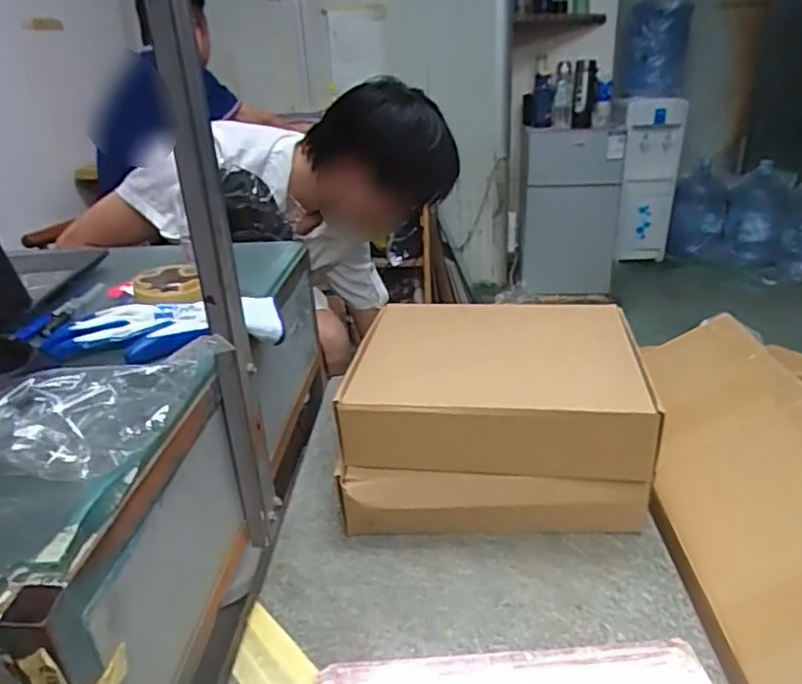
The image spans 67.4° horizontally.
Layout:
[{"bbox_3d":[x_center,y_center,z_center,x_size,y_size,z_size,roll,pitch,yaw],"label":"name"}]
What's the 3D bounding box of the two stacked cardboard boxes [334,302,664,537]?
[{"bbox_3d":[0.103,0.080,0.742,0.321,0.161,0.278,-1,26,5],"label":"two stacked cardboard boxes"}]

